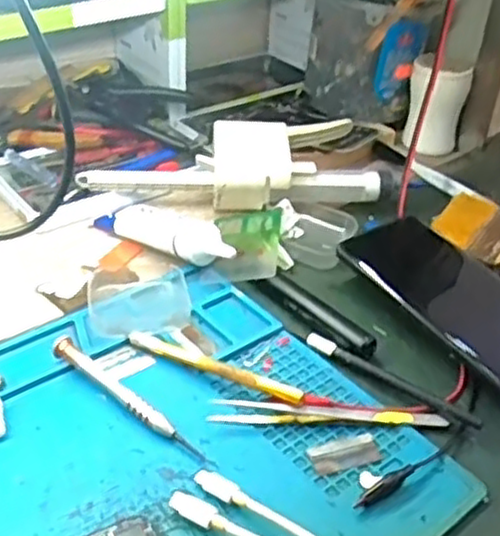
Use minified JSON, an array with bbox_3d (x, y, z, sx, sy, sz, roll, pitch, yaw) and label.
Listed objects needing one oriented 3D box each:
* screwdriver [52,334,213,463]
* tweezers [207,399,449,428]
[{"bbox_3d":[-0.070,0.072,0.413,0.119,0.009,0.010,31,43,29],"label":"screwdriver"},{"bbox_3d":[0.045,0.082,0.417,0.131,0.011,0.017,6,37,-1],"label":"tweezers"}]

